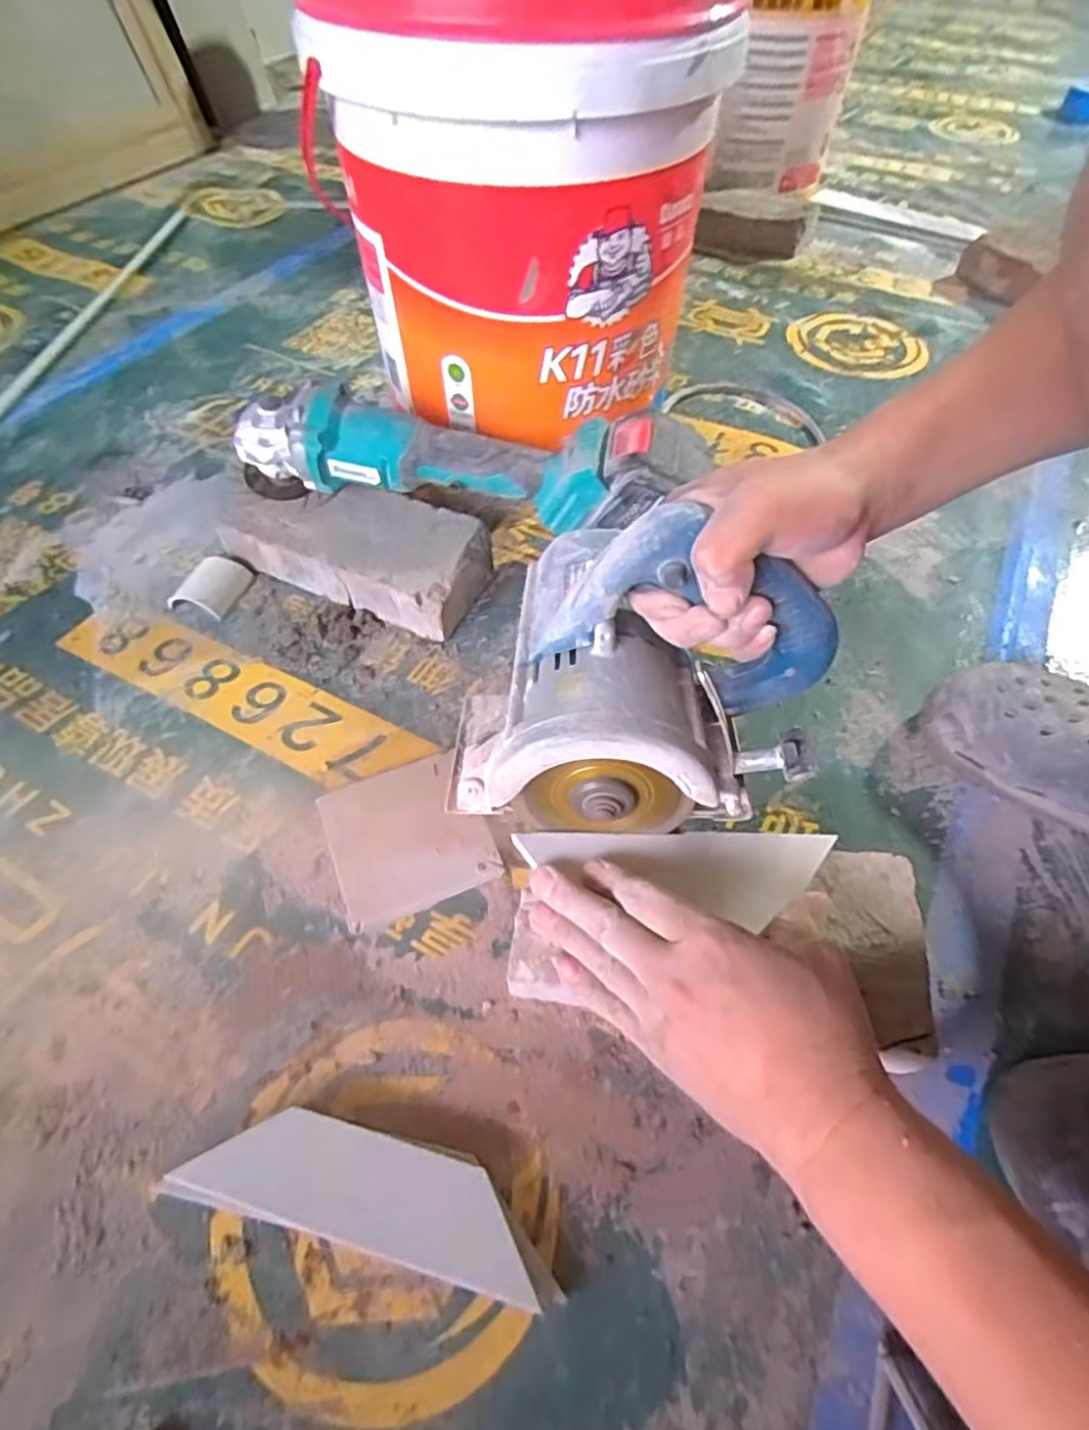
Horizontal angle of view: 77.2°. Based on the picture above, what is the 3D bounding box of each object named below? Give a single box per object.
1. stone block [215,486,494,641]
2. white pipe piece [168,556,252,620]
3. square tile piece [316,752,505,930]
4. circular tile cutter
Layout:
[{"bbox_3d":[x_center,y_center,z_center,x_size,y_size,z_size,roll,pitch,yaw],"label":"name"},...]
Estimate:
[{"bbox_3d":[-0.156,-0.144,0.584,0.217,0.052,0.102,22,57,14],"label":"stone block"},{"bbox_3d":[-0.281,-0.111,0.575,0.044,0.026,0.056,15,55,10],"label":"white pipe piece"},{"bbox_3d":[-0.090,0.078,0.448,0.096,0.015,0.100,-20,57,-15],"label":"square tile piece"},{"bbox_3d":[0.052,-0.048,0.381,0.187,0.154,0.183,3,54,1],"label":"circular tile cutter"}]

